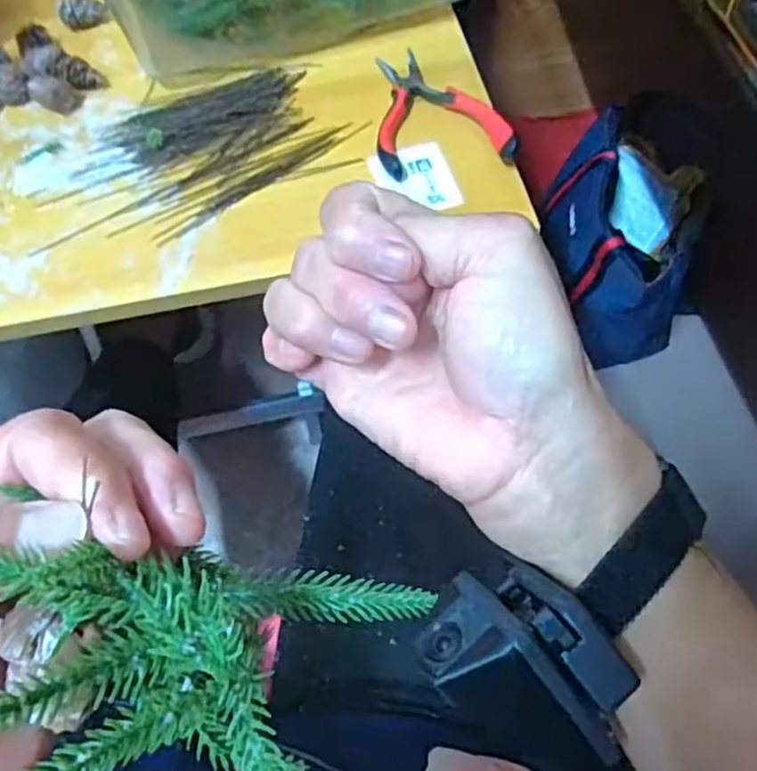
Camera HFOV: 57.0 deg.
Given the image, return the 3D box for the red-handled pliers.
[{"bbox_3d":[0.039,-0.198,0.482,0.087,0.019,0.124,-7,62,0],"label":"red-handled pliers"}]

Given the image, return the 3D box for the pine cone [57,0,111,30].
[{"bbox_3d":[-0.235,-0.298,0.556,0.037,0.017,0.019,-17,62,-6],"label":"pine cone"}]

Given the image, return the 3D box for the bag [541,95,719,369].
[{"bbox_3d":[0.304,-0.183,0.878,0.186,0.220,0.255,10,63,9],"label":"bag"}]

